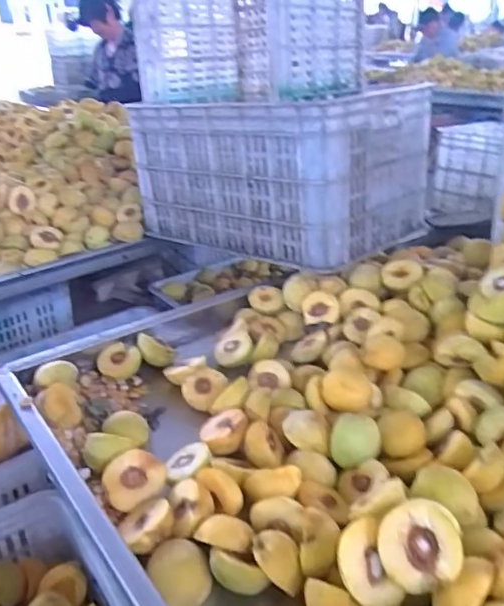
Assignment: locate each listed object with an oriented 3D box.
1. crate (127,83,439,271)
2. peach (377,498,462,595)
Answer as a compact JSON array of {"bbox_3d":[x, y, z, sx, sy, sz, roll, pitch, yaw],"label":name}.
[{"bbox_3d":[0.033,-0.263,1.106,0.291,0.284,0.521,-24,35,-36],"label":"crate"},{"bbox_3d":[0.132,0.190,0.442,0.063,0.030,0.063,-8,60,13],"label":"peach"}]

